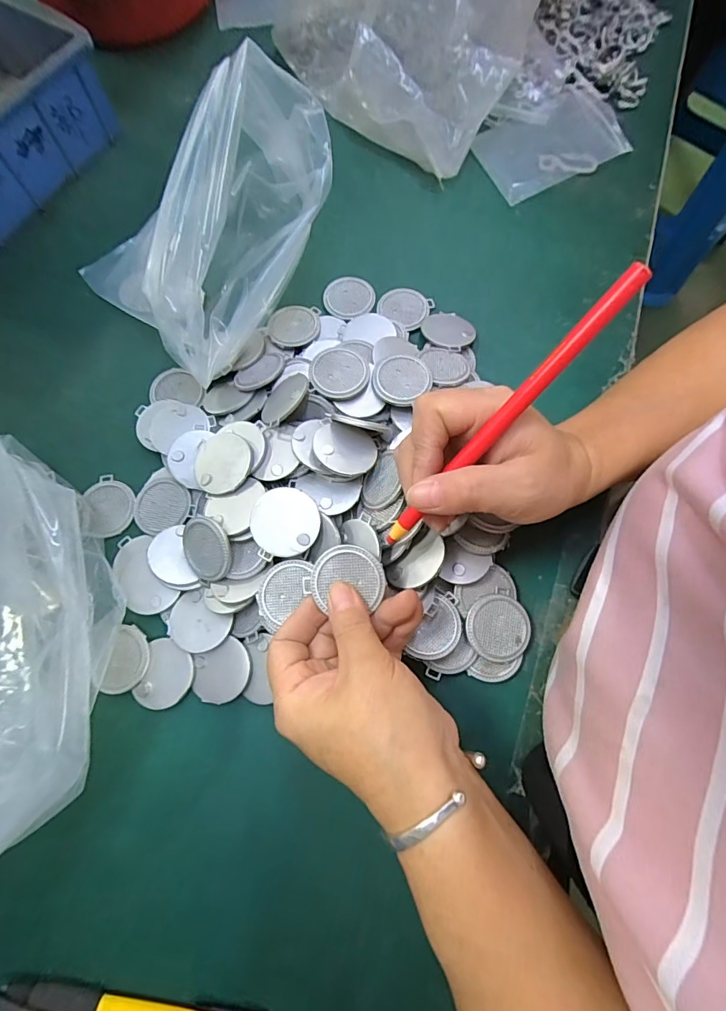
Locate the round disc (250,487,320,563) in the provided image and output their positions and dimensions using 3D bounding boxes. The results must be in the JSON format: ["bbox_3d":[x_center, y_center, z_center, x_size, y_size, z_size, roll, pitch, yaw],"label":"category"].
[{"bbox_3d":[-0.046,0.010,0.272,0.039,0.004,0.040,0,83,-1],"label":"round disc"}]

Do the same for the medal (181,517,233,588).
[{"bbox_3d":[-0.098,0.028,0.283,0.039,0.004,0.040,6,104,27],"label":"medal"}]

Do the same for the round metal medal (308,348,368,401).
[{"bbox_3d":[-0.017,-0.090,0.312,0.039,0.007,0.037,0,74,0],"label":"round metal medal"}]

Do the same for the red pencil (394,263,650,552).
[{"bbox_3d":[0.063,-0.038,0.211,0.011,0.006,0.159,46,112,12],"label":"red pencil"}]

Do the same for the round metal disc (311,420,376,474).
[{"bbox_3d":[-0.011,-0.037,0.289,0.038,0.004,0.041,11,55,-16],"label":"round metal disc"}]

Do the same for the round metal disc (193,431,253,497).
[{"bbox_3d":[-0.091,-0.027,0.295,0.038,0.004,0.040,-3,73,9],"label":"round metal disc"}]

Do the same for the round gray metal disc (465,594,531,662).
[{"bbox_3d":[0.084,0.076,0.283,0.040,0.004,0.039,1,77,-6],"label":"round gray metal disc"}]

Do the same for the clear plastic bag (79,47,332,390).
[{"bbox_3d":[-0.078,-0.190,0.315,0.106,0.119,0.194,8,74,2],"label":"clear plastic bag"}]

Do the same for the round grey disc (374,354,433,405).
[{"bbox_3d":[0.026,-0.088,0.313,0.040,0.006,0.037,0,74,0],"label":"round grey disc"}]

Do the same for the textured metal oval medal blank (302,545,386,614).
[{"bbox_3d":[-0.008,0.041,0.251,0.039,0.004,0.038,40,90,6],"label":"textured metal oval medal blank"}]

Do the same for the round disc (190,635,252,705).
[{"bbox_3d":[-0.087,0.103,0.282,0.038,0.006,0.033,-25,75,-7],"label":"round disc"}]

